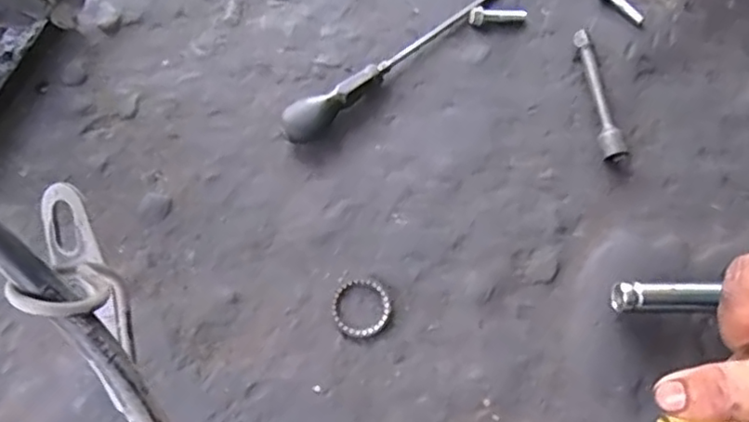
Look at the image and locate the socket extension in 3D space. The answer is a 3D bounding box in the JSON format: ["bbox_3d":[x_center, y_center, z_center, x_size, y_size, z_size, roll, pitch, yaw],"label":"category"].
[{"bbox_3d":[0.205,-0.109,0.601,0.022,0.020,0.130,-8,73,-5],"label":"socket extension"}]

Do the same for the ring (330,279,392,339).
[{"bbox_3d":[-0.011,0.080,0.542,0.048,0.004,0.047,1,72,-2],"label":"ring"}]

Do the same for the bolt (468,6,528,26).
[{"bbox_3d":[0.117,-0.187,0.627,0.053,0.018,0.016,-5,72,-4],"label":"bolt"}]

